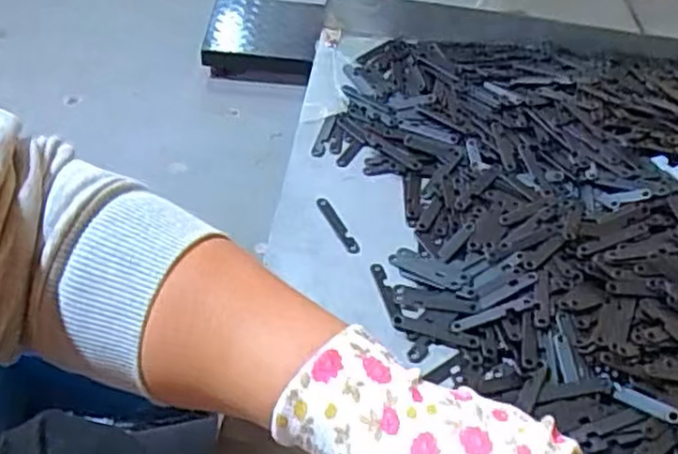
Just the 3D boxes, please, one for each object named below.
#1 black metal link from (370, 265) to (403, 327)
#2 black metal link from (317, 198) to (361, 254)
[{"bbox_3d":[0.030,0.041,0.441,0.008,0.004,0.047,-8,48,-14],"label":"black metal link"},{"bbox_3d":[-0.001,-0.001,0.479,0.009,0.006,0.053,-16,51,-20],"label":"black metal link"}]

